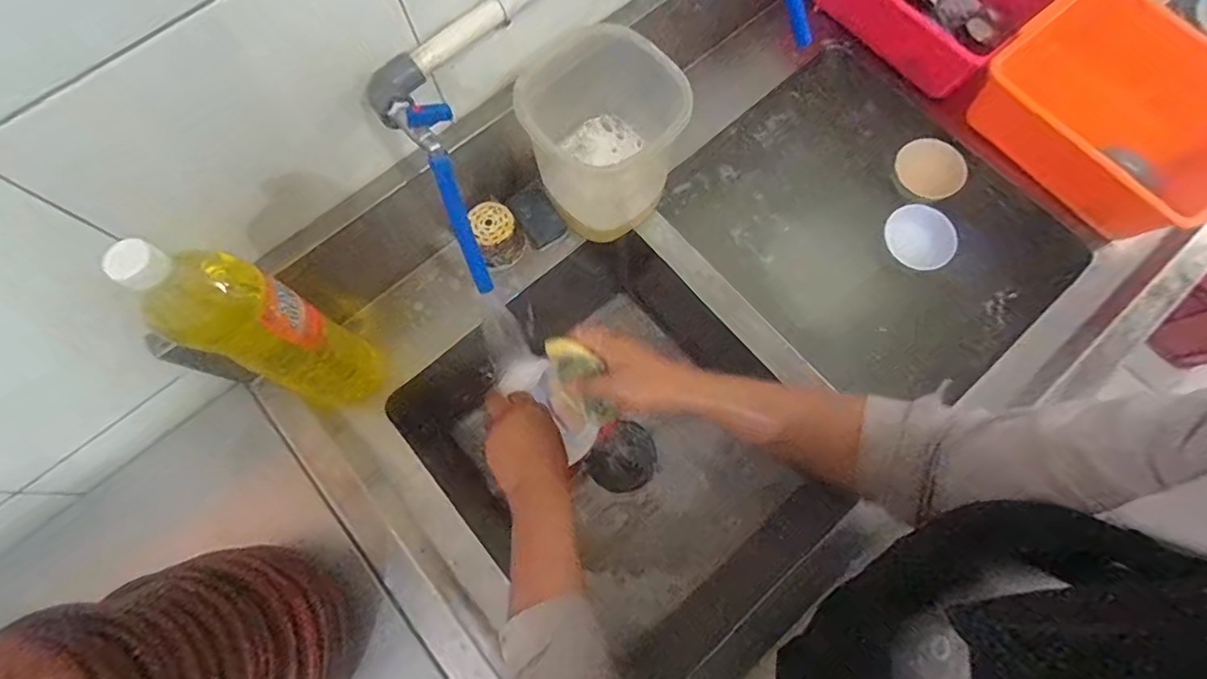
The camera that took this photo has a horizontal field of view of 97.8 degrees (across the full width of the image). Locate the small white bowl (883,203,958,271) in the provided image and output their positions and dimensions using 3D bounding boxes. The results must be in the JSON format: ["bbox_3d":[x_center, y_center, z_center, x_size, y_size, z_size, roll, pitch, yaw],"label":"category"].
[{"bbox_3d":[0.424,-0.136,0.707,0.078,0.033,0.089,-30,75,-8],"label":"small white bowl"}]

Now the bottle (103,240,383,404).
[{"bbox_3d":[-0.308,-0.002,0.497,0.072,0.309,0.083,27,75,9],"label":"bottle"}]

